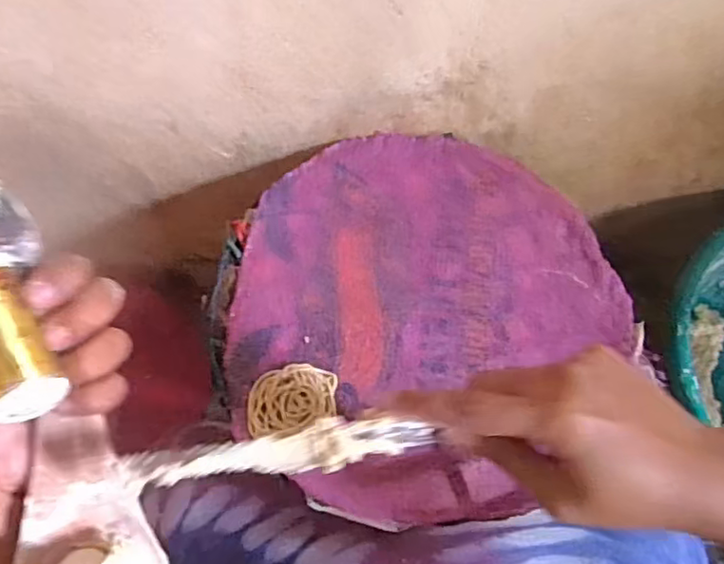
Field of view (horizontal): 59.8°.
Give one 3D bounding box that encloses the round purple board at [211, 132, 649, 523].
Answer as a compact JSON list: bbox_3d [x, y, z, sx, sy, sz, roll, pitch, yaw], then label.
[{"bbox_3d":[0.039,0.015,0.537,0.317,0.015,0.328,0,61,1],"label":"round purple board"}]

